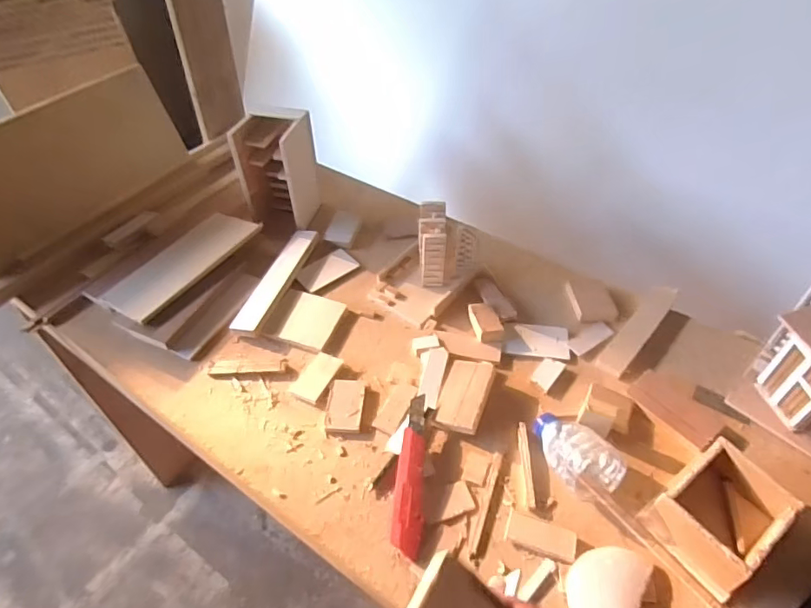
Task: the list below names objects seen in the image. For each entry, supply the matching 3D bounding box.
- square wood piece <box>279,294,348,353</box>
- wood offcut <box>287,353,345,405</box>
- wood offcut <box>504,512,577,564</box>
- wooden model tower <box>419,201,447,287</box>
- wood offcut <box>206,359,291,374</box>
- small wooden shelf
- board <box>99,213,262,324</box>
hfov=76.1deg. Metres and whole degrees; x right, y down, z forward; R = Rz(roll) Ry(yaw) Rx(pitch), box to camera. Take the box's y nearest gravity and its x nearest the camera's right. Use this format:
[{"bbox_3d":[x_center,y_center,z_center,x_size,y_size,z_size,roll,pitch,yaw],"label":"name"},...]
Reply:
[{"bbox_3d":[-0.132,0.024,0.739,0.065,0.016,0.087,13,49,14],"label":"square wood piece"},{"bbox_3d":[-0.116,0.093,0.670,0.042,0.007,0.068,19,51,19],"label":"wood offcut"},{"bbox_3d":[0.142,0.243,0.543,0.070,0.008,0.032,15,50,16],"label":"wood offcut"},{"bbox_3d":[0.039,-0.089,0.766,0.042,0.091,0.089,0,47,3],"label":"wooden model tower"},{"bbox_3d":[-0.208,0.082,0.687,0.101,0.006,0.022,-3,47,0],"label":"wood offcut"},{"bbox_3d":[-0.206,-0.222,0.838,0.095,0.156,0.100,11,49,13],"label":"small wooden shelf"},{"bbox_3d":[-0.338,-0.061,0.800,0.103,0.018,0.237,24,53,23],"label":"board"}]

